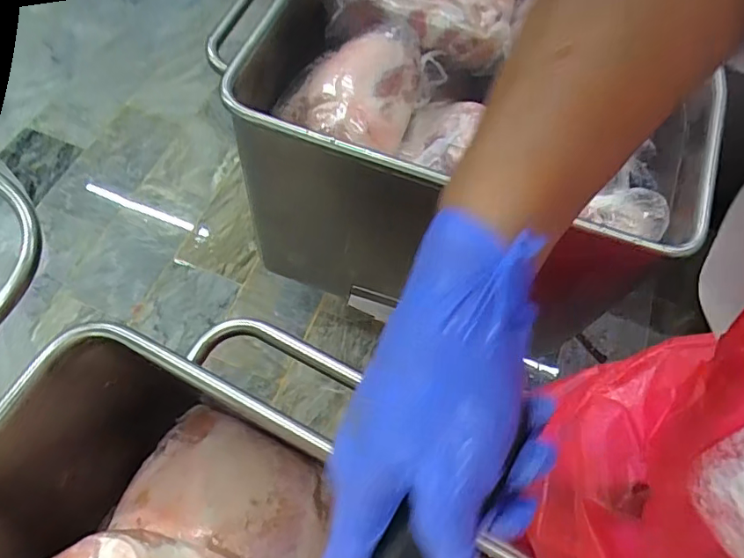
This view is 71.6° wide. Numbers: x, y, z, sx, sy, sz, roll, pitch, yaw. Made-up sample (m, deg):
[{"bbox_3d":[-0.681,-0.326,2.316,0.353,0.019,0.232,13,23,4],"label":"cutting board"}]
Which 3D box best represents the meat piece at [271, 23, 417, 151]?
[{"bbox_3d":[-0.033,-0.301,0.787,0.194,0.069,0.201,2,63,-4],"label":"meat piece"}]

